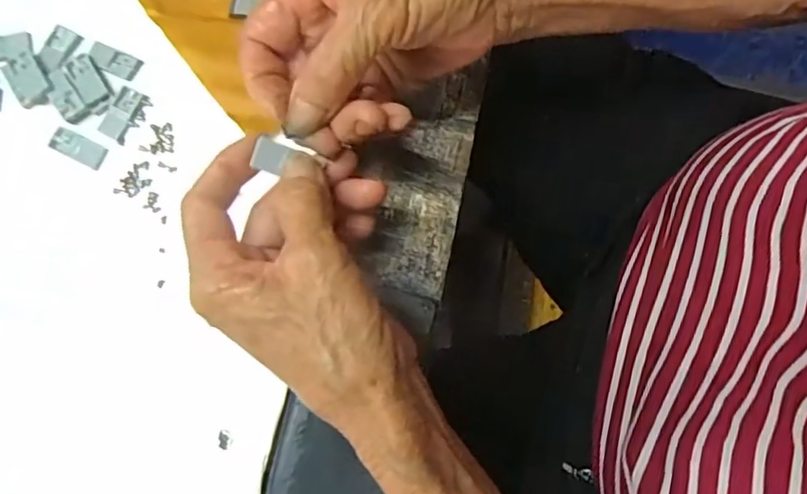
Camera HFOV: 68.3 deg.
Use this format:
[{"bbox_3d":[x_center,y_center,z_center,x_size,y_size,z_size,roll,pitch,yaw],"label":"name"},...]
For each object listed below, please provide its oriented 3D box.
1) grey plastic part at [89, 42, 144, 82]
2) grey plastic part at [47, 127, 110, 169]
[{"bbox_3d":[-0.154,-0.099,0.317,0.026,0.005,0.013,22,79,3],"label":"grey plastic part"},{"bbox_3d":[-0.167,-0.051,0.302,0.029,0.004,0.012,27,79,4],"label":"grey plastic part"}]

